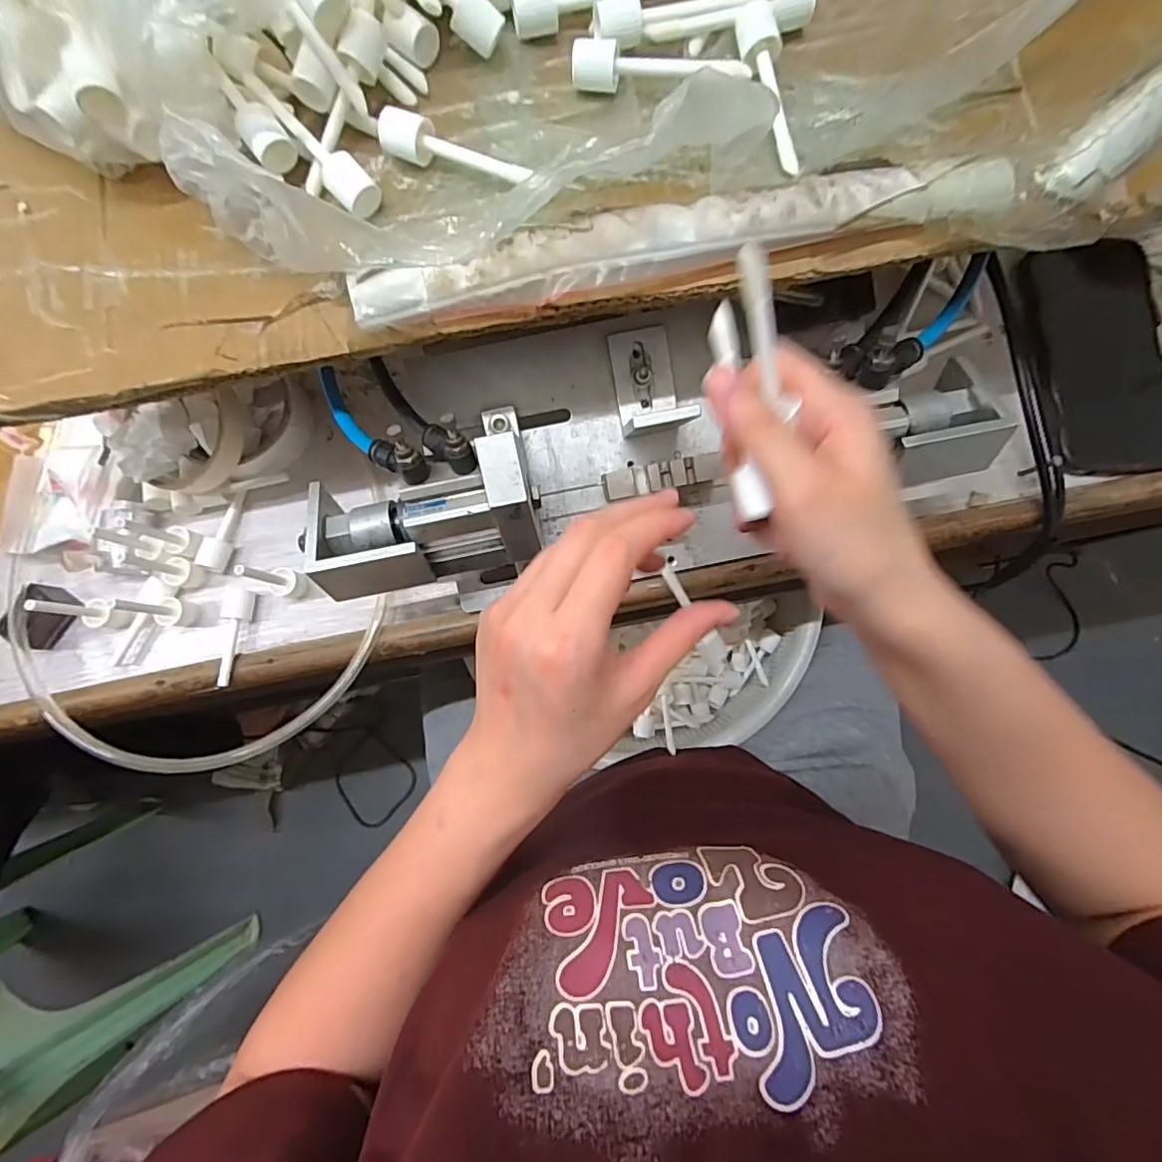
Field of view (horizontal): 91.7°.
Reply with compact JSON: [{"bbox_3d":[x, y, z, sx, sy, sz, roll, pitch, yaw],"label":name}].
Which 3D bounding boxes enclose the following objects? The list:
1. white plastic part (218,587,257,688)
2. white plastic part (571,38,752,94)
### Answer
[{"bbox_3d":[-0.234,0.037,0.380,0.016,0.018,0.064,8,83,3],"label":"white plastic part"},{"bbox_3d":[0.038,-0.241,0.265,0.083,0.017,0.013,3,82,2],"label":"white plastic part"}]

